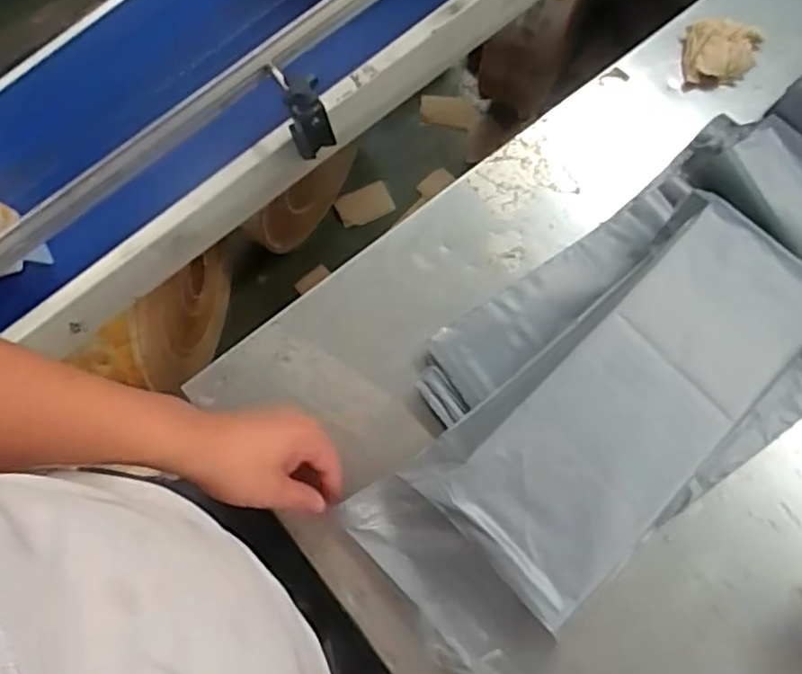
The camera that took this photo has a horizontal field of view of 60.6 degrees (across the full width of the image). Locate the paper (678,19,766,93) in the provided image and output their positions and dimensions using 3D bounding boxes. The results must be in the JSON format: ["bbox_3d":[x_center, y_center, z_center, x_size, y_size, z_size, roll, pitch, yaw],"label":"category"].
[{"bbox_3d":[0.342,-0.302,0.735,0.075,0.022,0.075,17,77,5],"label":"paper"}]

